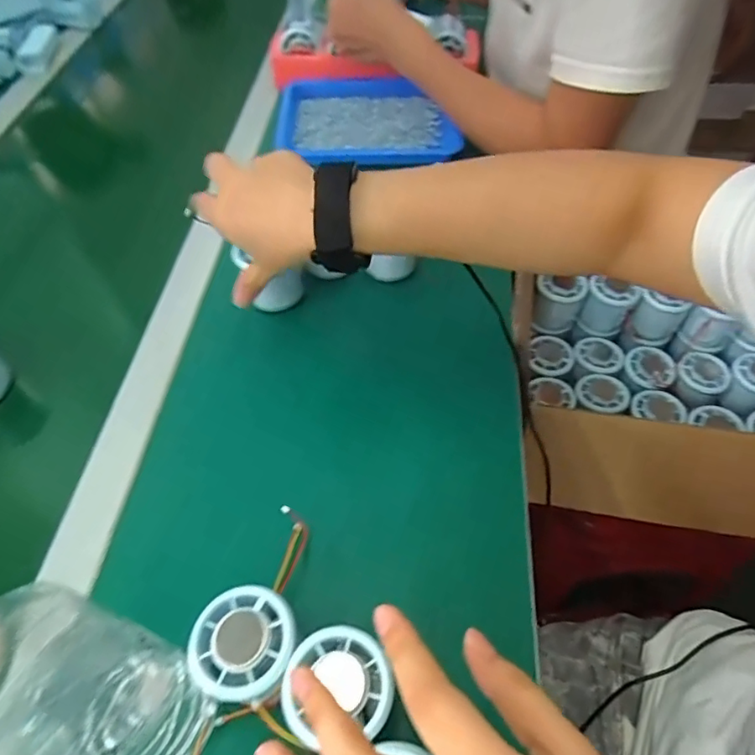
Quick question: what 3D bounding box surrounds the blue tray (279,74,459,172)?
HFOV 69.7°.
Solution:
[{"bbox_3d":[-0.011,-0.326,0.689,0.216,0.031,0.183,1,54,3],"label":"blue tray"}]

